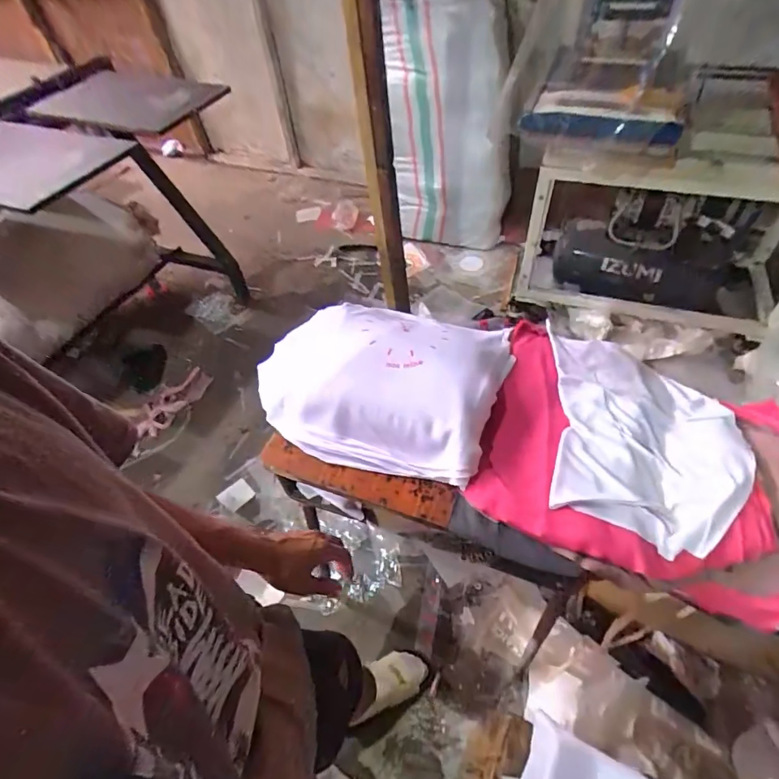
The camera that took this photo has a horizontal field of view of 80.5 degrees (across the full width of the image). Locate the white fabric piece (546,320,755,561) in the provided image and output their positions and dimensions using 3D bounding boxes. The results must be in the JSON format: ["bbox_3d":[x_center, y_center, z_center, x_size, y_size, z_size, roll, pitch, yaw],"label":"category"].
[{"bbox_3d":[0.443,0.066,0.799,0.315,0.053,0.418,8,51,10],"label":"white fabric piece"}]

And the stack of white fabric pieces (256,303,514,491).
[{"bbox_3d":[0.001,-0.041,0.896,0.419,0.093,0.403,16,53,16],"label":"stack of white fabric pieces"}]

